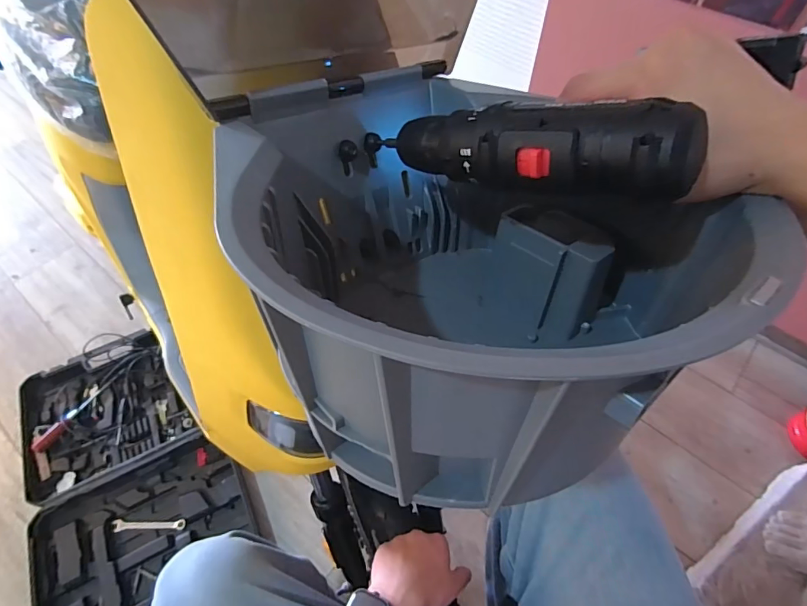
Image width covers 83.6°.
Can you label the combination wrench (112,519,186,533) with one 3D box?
[{"bbox_3d":[-0.520,0.454,0.922,0.146,0.008,0.023,0,55,-1],"label":"combination wrench"}]

